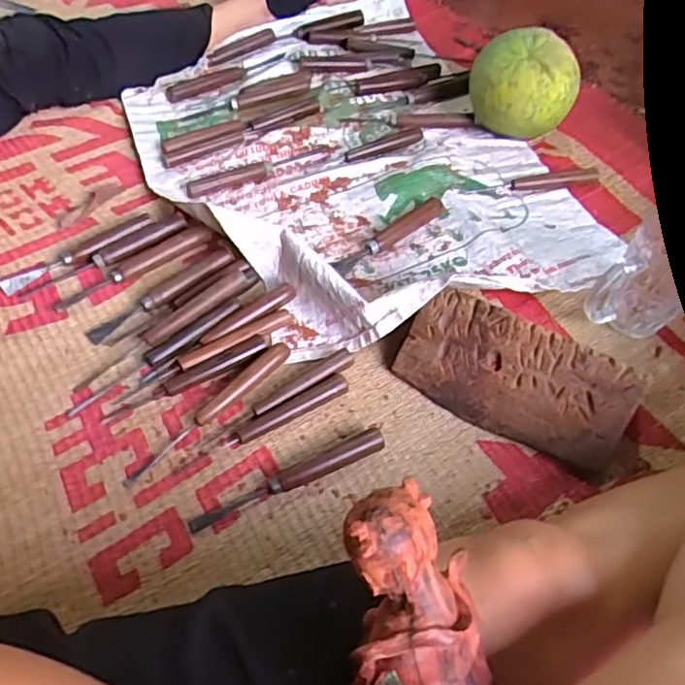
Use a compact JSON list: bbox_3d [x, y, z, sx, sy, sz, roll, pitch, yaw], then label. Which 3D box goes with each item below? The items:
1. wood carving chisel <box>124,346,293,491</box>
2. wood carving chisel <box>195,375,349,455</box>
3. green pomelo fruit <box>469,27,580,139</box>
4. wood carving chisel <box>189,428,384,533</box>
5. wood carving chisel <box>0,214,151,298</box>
[{"bbox_3d":[-0.119,0.061,0.553,0.017,0.014,0.188,37,61,23],"label":"wood carving chisel"},{"bbox_3d":[-0.059,0.067,0.551,0.142,0.017,0.014,-24,58,-18],"label":"wood carving chisel"},{"bbox_3d":[0.229,-0.328,0.788,0.103,0.121,0.119,-26,59,-20],"label":"green pomelo fruit"},{"bbox_3d":[-0.046,0.115,0.516,0.174,0.020,0.021,-18,56,-15],"label":"wood carving chisel"},{"bbox_3d":[-0.290,-0.099,0.664,0.171,0.013,0.024,-31,60,-22],"label":"wood carving chisel"}]

